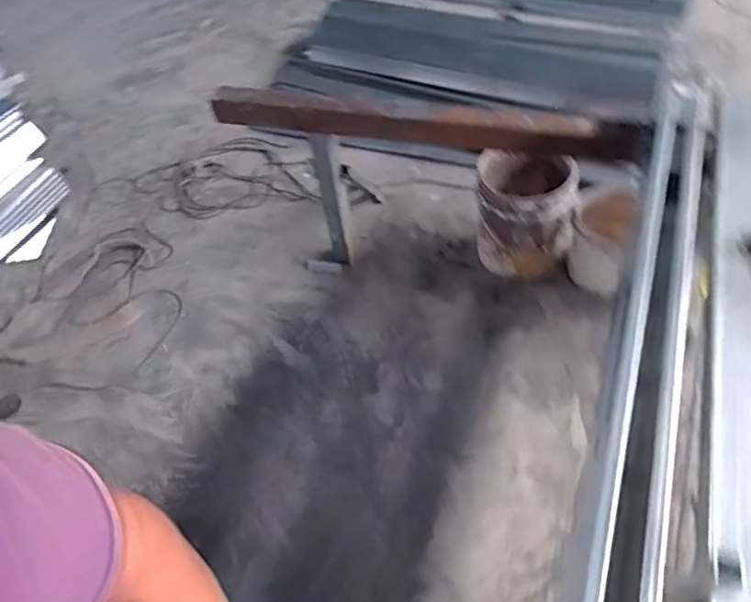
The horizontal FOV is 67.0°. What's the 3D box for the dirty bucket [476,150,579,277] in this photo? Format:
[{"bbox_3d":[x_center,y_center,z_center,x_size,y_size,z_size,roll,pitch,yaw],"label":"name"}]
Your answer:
[{"bbox_3d":[0.486,-0.296,1.883,0.331,0.411,0.269,8,54,12],"label":"dirty bucket"}]

